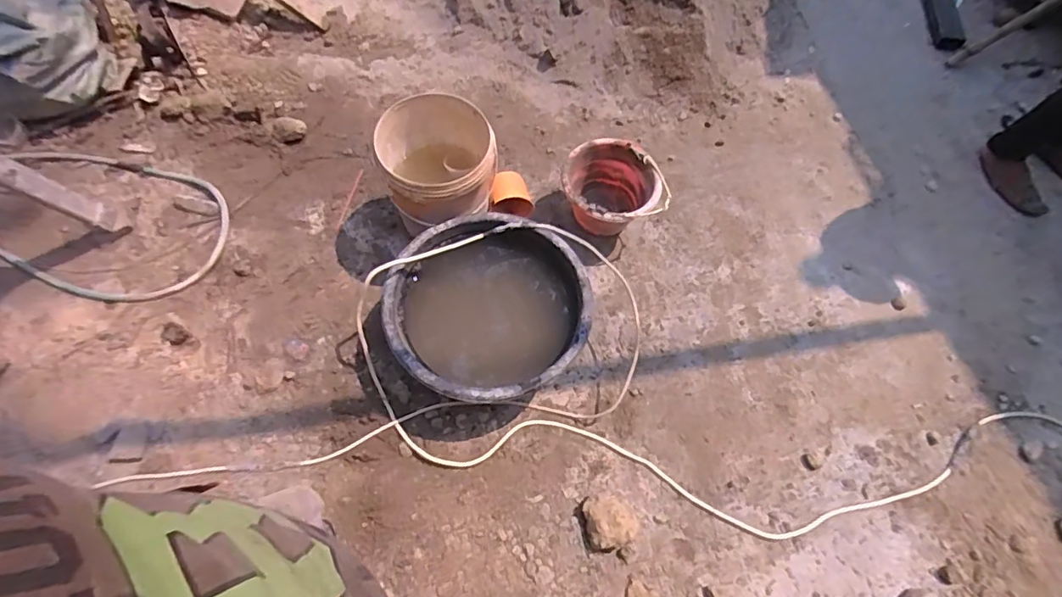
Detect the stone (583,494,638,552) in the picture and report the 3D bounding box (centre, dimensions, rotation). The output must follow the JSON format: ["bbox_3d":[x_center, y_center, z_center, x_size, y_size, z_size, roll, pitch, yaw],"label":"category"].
[{"bbox_3d":[0.195,0.541,1.301,0.123,0.099,0.125,-13,65,-10],"label":"stone"}]

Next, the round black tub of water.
[{"bbox_3d":[-0.111,0.036,1.447,0.515,0.242,0.507,2,63,-3],"label":"round black tub of water"}]

